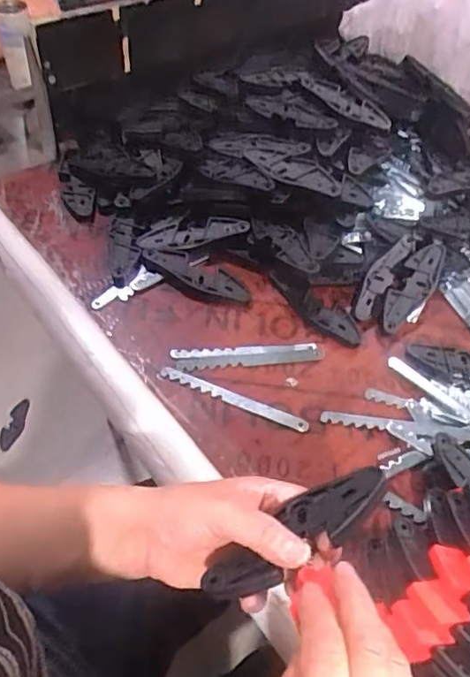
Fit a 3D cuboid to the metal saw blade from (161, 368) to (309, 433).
[{"bbox_3d":[-0.002,0.056,0.557,0.150,0.005,0.013,21,53,12],"label":"metal saw blade"}]

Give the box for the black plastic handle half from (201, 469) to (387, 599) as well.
[{"bbox_3d":[0.038,0.117,0.353,0.124,0.020,0.038,-34,60,-7],"label":"black plastic handle half"}]

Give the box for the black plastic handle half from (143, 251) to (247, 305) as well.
[{"bbox_3d":[-0.043,-0.069,0.644,0.126,0.013,0.039,24,54,14],"label":"black plastic handle half"}]

